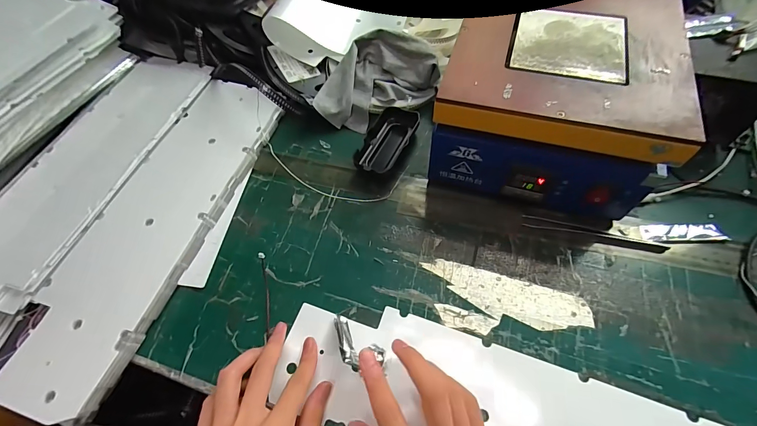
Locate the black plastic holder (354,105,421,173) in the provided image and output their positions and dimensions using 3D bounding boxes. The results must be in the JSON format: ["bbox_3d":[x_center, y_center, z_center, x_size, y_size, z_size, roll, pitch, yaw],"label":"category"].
[{"bbox_3d":[0.012,-0.098,0.450,0.049,0.016,0.110,22,64,16],"label":"black plastic holder"}]

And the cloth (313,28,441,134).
[{"bbox_3d":[-0.006,-0.180,0.470,0.169,0.069,0.089,-23,61,-8],"label":"cloth"}]

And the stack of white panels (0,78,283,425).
[{"bbox_3d":[-0.250,-0.003,0.404,0.124,0.027,0.410,12,62,11],"label":"stack of white panels"}]

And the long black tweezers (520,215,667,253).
[{"bbox_3d":[0.233,0.023,0.377,0.142,0.008,0.016,12,62,11],"label":"long black tweezers"}]

